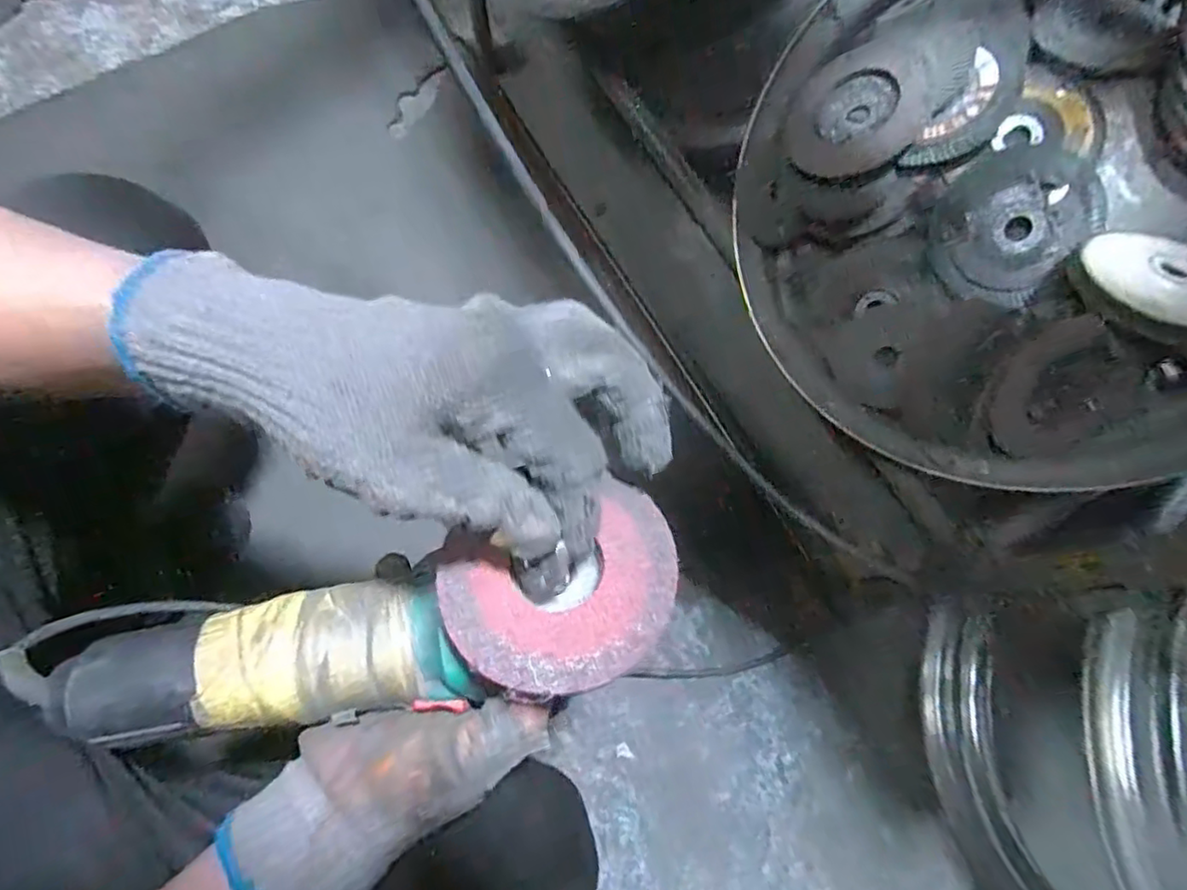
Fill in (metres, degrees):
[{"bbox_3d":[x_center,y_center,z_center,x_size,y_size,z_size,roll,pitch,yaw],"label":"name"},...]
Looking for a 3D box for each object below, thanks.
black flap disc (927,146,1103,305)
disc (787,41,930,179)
[{"bbox_3d":[0.260,-0.137,0.403,0.082,0.013,0.090,9,117,19],"label":"black flap disc"},{"bbox_3d":[0.174,-0.225,0.429,0.087,0.014,0.089,-7,74,28],"label":"disc"}]

